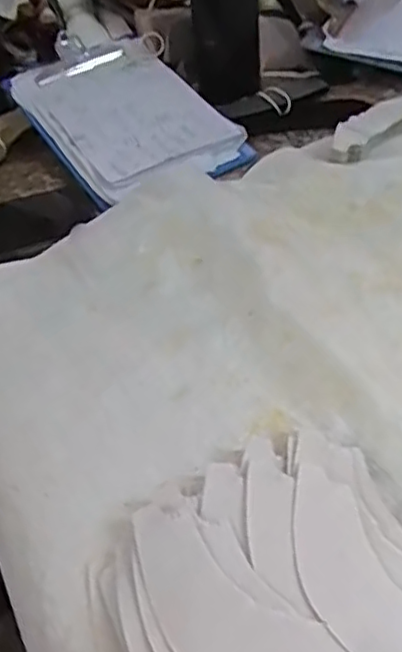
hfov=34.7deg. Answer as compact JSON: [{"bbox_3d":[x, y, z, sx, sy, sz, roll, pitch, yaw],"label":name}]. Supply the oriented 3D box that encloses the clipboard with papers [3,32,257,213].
[{"bbox_3d":[-0.072,-0.202,0.610,0.150,0.031,0.237,-28,57,-18],"label":"clipboard with papers"}]

